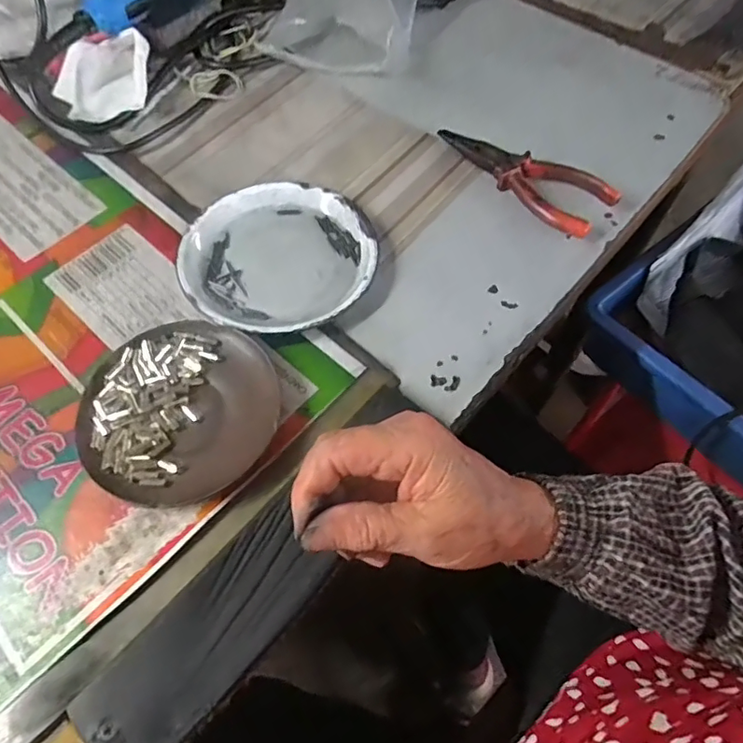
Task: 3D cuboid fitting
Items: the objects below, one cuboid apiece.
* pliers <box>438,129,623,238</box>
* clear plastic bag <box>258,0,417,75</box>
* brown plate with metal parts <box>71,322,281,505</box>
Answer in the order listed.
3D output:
[{"bbox_3d":[0.114,-0.152,0.420,0.141,0.020,0.045,39,68,20],"label":"pliers"},{"bbox_3d":[-0.013,-0.352,0.519,0.123,0.046,0.173,16,62,9],"label":"clear plastic bag"},{"bbox_3d":[-0.112,0.023,0.326,0.112,0.019,0.110,0,61,0],"label":"brown plate with metal parts"}]

